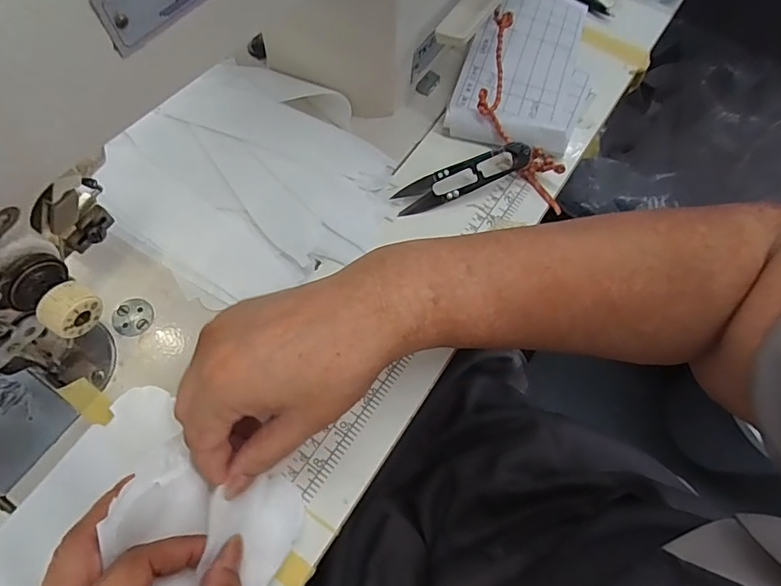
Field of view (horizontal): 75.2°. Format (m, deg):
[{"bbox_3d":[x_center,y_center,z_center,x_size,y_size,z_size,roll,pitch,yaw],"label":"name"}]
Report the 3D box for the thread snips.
[{"bbox_3d":[0.051,-0.081,0.360,0.099,0.010,0.022,-23,85,-1],"label":"thread snips"}]

